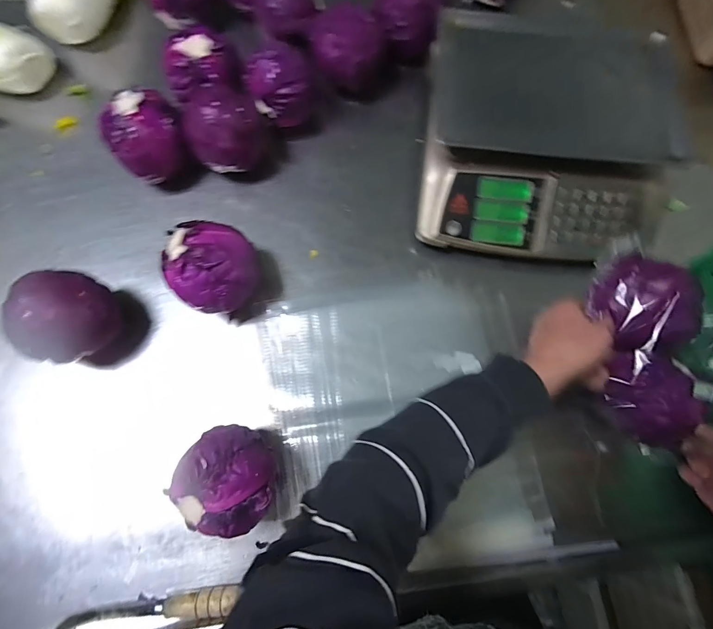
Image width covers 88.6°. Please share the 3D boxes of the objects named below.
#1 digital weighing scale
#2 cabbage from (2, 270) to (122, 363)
[{"bbox_3d":[0.280,-0.279,0.561,0.344,0.122,0.386,6,73,0],"label":"digital weighing scale"},{"bbox_3d":[-0.352,0.006,0.449,0.081,0.106,0.089,-17,75,-7],"label":"cabbage"}]

